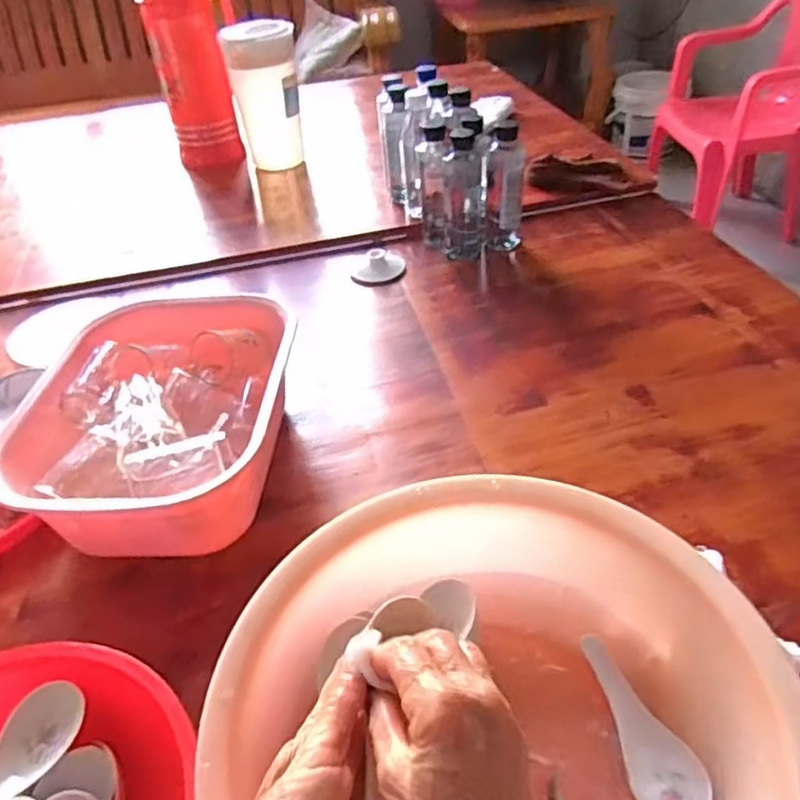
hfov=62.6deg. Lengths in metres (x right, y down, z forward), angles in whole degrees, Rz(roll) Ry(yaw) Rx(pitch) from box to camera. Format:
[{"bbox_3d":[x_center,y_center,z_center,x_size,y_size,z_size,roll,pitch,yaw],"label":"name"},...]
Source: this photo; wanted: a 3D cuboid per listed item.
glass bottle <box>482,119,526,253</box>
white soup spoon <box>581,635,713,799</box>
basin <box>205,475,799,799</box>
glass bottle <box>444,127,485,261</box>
[{"bbox_3d":[0.149,-0.303,0.940,0.055,0.168,0.048,5,42,12],"label":"glass bottle"},{"bbox_3d":[0.159,0.213,0.432,0.042,0.025,0.120,-27,46,8],"label":"white soup spoon"},{"bbox_3d":[0.057,0.197,0.405,0.313,0.109,0.303,-9,41,-4],"label":"basin"},{"bbox_3d":[0.088,-0.287,0.931,0.060,0.166,0.047,6,42,13],"label":"glass bottle"}]

